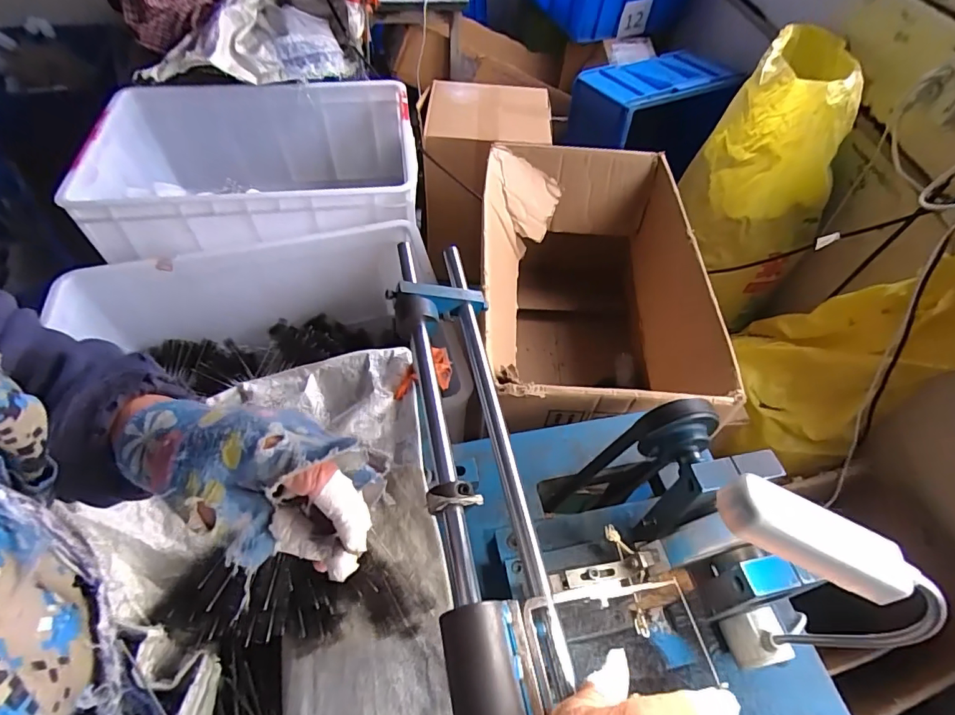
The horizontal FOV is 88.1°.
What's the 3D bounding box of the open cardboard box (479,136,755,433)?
[{"bbox_3d":[0.166,-0.082,0.843,0.310,0.304,0.482,3,53,0],"label":"open cardboard box"}]

